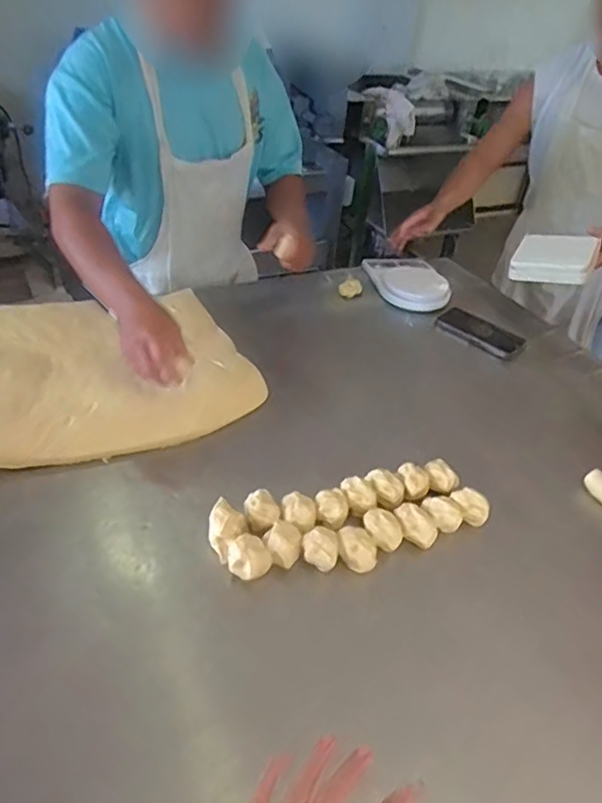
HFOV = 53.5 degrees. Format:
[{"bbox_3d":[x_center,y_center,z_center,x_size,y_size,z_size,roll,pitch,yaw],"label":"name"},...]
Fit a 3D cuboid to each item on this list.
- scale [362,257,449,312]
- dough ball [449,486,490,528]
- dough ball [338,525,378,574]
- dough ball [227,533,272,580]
[{"bbox_3d":[0.223,-0.260,1.283,0.148,0.040,0.189,-3,40,-12],"label":"scale"},{"bbox_3d":[0.224,0.141,0.796,0.052,0.029,0.050,4,39,-3],"label":"dough ball"},{"bbox_3d":[0.068,0.181,0.724,0.051,0.035,0.048,13,39,7],"label":"dough ball"},{"bbox_3d":[-0.060,0.182,0.688,0.049,0.040,0.049,4,39,-3],"label":"dough ball"}]

